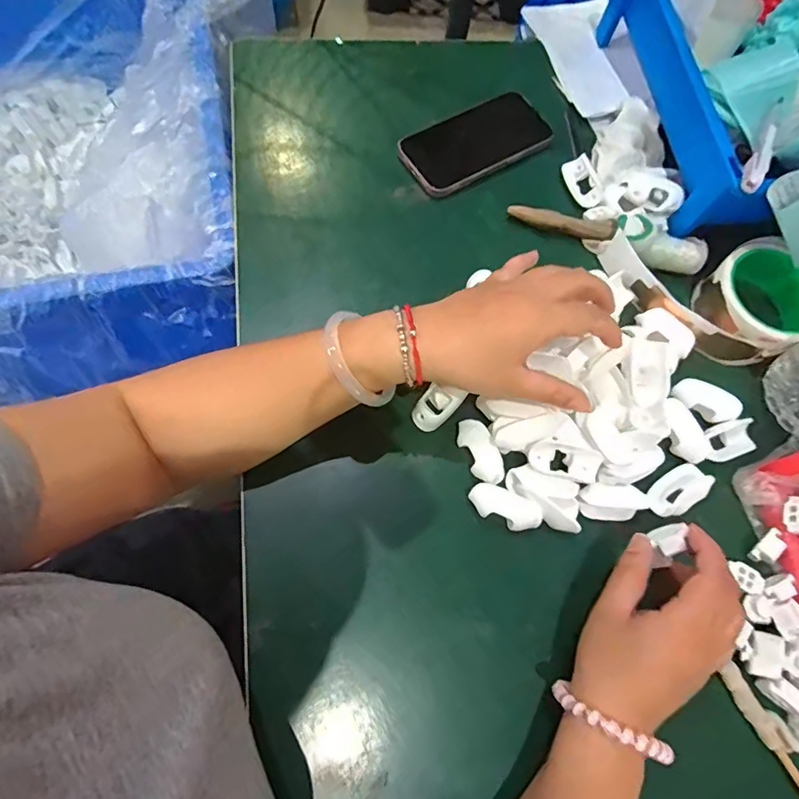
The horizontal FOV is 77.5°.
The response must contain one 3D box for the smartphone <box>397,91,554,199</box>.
[{"bbox_3d":[0.074,-0.250,0.482,0.149,0.007,0.074,-30,75,-11],"label":"smartphone"}]

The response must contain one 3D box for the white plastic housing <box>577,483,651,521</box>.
[{"bbox_3d":[0.157,0.077,0.372,0.050,0.020,0.025,2,72,-1],"label":"white plastic housing"}]

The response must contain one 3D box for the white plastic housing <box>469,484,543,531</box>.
[{"bbox_3d":[0.076,0.080,0.363,0.052,0.028,0.023,23,73,6],"label":"white plastic housing"}]

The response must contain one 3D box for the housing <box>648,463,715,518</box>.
[{"bbox_3d":[0.213,0.069,0.377,0.047,0.013,0.027,-33,76,-11],"label":"housing"}]

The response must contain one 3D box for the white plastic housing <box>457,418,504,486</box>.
[{"bbox_3d":[0.060,0.038,0.369,0.022,0.011,0.050,-21,74,-8],"label":"white plastic housing"}]

